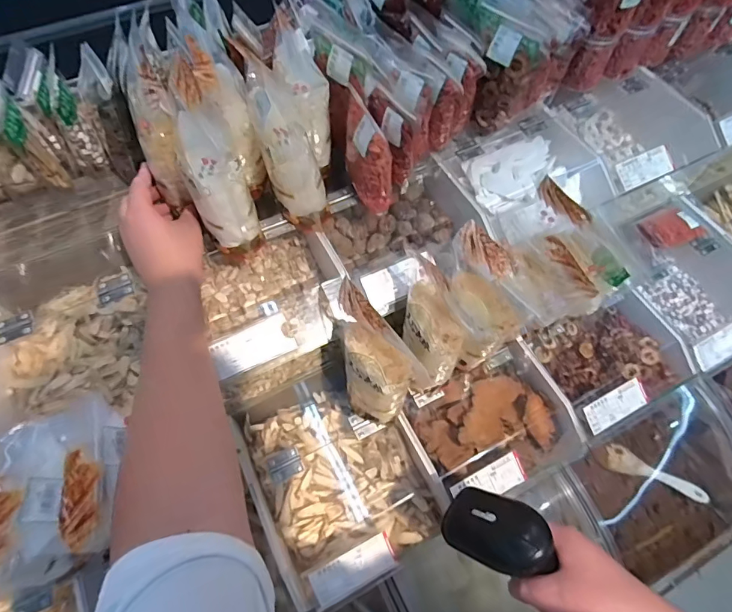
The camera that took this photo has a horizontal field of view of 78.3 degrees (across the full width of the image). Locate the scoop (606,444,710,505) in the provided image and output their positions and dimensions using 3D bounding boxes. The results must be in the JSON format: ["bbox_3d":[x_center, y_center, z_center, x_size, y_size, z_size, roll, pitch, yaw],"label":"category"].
[{"bbox_3d":[0.533,0.307,0.831,0.160,0.044,0.052,21,63,11],"label":"scoop"}]

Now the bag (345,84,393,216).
[{"bbox_3d":[0.002,-0.179,0.530,0.044,0.120,0.079,-13,62,-7],"label":"bag"}]

